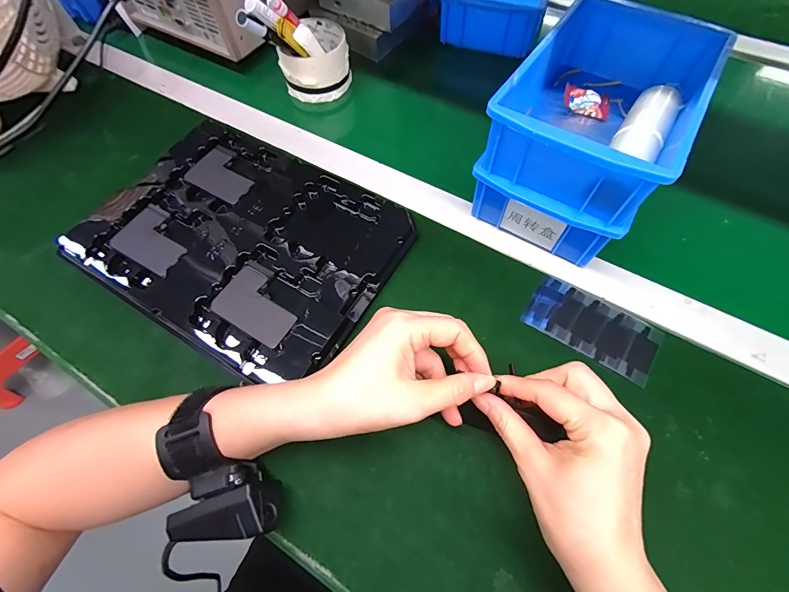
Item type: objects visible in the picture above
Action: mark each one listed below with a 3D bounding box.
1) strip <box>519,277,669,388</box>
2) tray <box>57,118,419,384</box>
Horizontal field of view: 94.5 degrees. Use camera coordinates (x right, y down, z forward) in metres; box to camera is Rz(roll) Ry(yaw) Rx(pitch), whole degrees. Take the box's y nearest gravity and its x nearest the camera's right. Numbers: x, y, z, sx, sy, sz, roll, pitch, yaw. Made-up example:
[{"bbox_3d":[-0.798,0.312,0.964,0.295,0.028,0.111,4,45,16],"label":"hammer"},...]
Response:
[{"bbox_3d":[0.174,0.027,0.321,0.109,0.004,0.057,31,68,15],"label":"strip"},{"bbox_3d":[-0.150,-0.058,0.360,0.292,0.018,0.209,29,67,14],"label":"tray"}]

